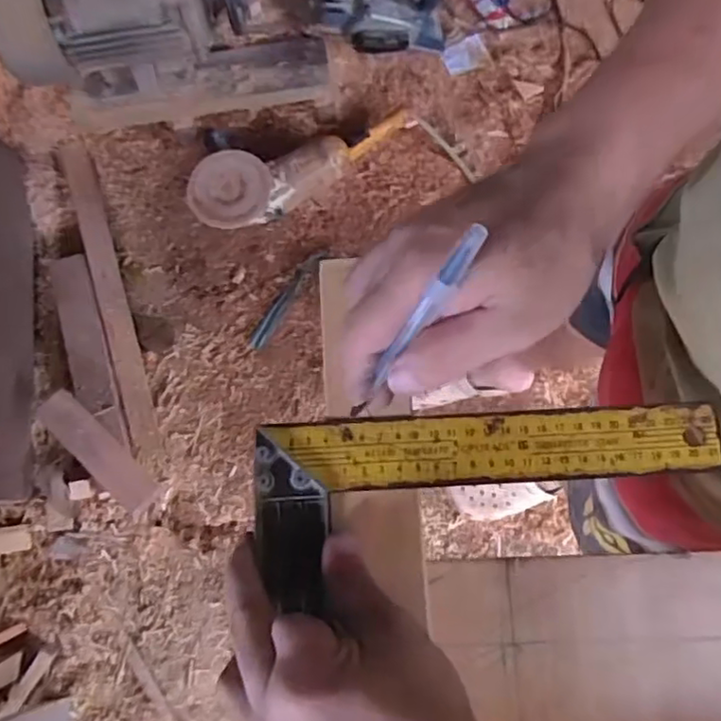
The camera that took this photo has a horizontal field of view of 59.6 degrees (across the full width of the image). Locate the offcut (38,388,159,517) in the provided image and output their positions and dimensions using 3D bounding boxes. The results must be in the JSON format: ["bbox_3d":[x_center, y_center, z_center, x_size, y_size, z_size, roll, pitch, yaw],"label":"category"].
[{"bbox_3d":[-0.526,0.180,1.262,0.280,0.024,0.080,48,48,-5],"label":"offcut"}]

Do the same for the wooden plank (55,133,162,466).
[{"bbox_3d":[-0.553,-0.142,1.390,0.061,0.022,0.744,-18,75,-2],"label":"wooden plank"}]

